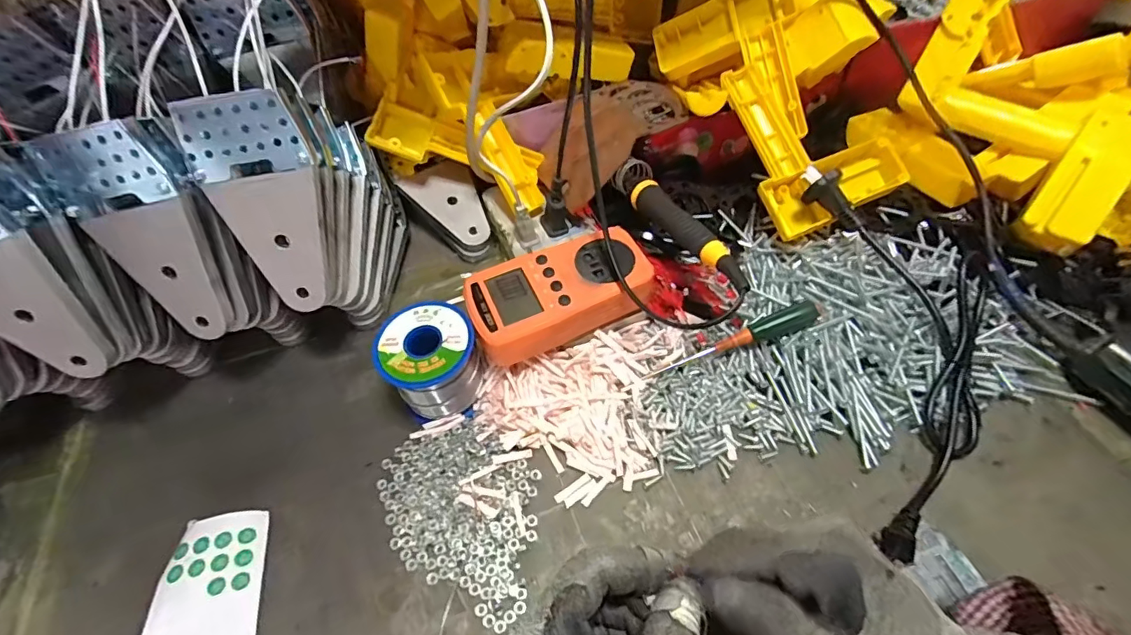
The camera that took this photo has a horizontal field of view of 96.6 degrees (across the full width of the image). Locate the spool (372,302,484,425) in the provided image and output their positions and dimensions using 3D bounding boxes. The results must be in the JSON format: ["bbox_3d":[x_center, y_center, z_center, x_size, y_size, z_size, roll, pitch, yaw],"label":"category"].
[{"bbox_3d":[-0.091,0.032,0.355,0.063,0.062,0.059,-17,54,-8],"label":"spool"}]

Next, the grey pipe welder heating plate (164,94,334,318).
[{"bbox_3d":[-0.185,-0.069,0.319,0.065,0.133,0.014,-9,29,-3],"label":"grey pipe welder heating plate"}]

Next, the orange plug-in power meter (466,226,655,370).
[{"bbox_3d":[-0.003,-0.018,0.355,0.127,0.024,0.069,-19,55,-10],"label":"orange plug-in power meter"}]

